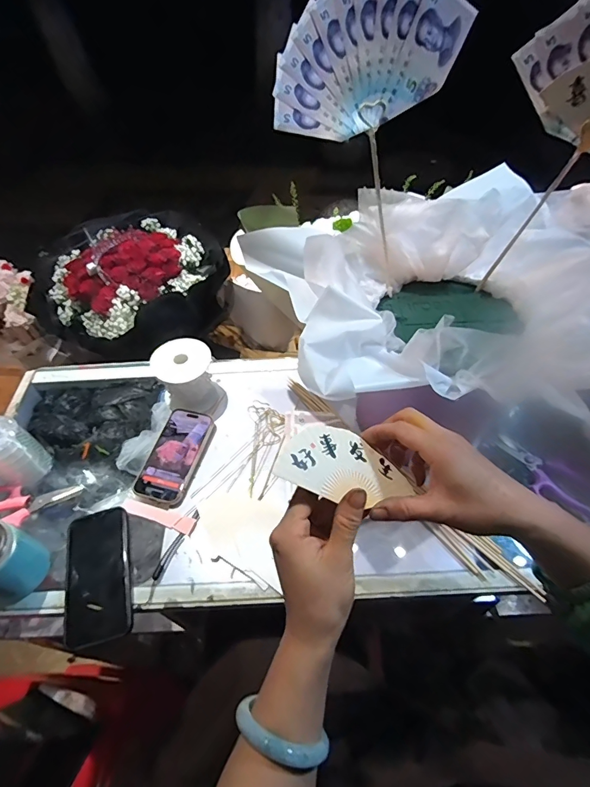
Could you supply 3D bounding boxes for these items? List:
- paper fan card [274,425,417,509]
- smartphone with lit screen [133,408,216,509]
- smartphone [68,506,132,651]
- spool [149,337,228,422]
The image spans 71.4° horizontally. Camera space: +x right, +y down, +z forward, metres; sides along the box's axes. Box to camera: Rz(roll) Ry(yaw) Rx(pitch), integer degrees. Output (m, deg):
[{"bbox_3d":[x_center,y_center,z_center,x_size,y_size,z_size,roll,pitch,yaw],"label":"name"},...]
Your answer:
[{"bbox_3d":[0.042,0.057,0.337,0.125,0.005,0.063,12,52,-29],"label":"paper fan card"},{"bbox_3d":[-0.179,0.093,0.619,0.074,0.018,0.152,11,53,11],"label":"smartphone with lit screen"},{"bbox_3d":[-0.248,0.225,0.515,0.073,0.013,0.161,-15,53,-9],"label":"smartphone"},{"bbox_3d":[-0.168,-0.020,0.661,0.092,0.101,0.099,-20,54,-13],"label":"spool"}]

